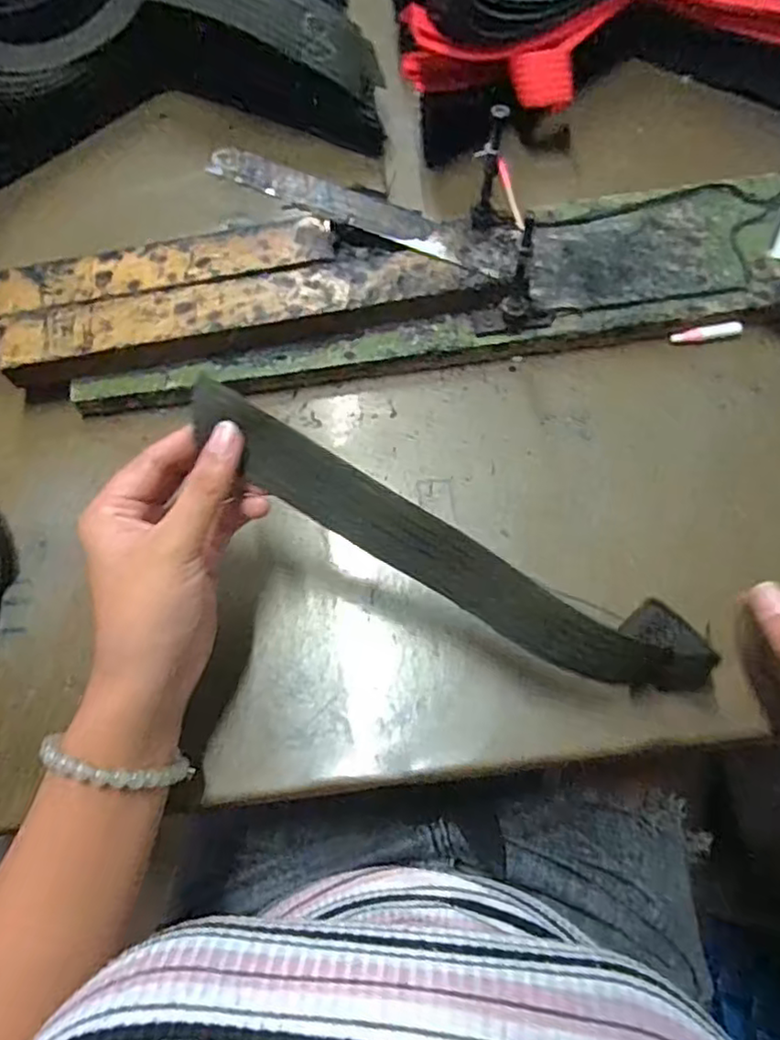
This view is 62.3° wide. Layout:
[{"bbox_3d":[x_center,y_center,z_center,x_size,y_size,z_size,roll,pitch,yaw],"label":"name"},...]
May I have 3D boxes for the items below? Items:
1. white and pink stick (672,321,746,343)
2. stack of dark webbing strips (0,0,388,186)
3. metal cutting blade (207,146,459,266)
[{"bbox_3d":[0.206,-0.120,0.418,0.046,0.009,0.008,-10,69,-1],"label":"white and pink stick"},{"bbox_3d":[-0.185,-0.400,0.504,0.316,0.075,0.274,-8,69,-1],"label":"stack of dark webbing strips"},{"bbox_3d":[-0.035,-0.207,0.418,0.172,0.006,0.029,24,69,7],"label":"metal cutting blade"}]

